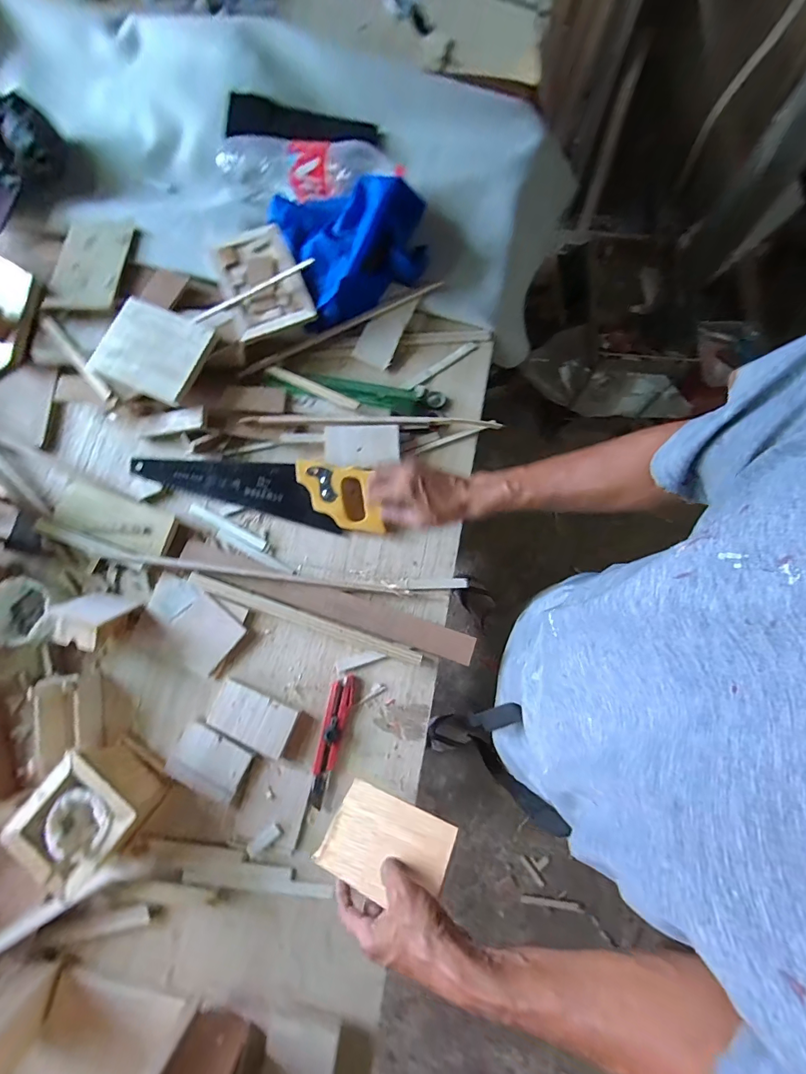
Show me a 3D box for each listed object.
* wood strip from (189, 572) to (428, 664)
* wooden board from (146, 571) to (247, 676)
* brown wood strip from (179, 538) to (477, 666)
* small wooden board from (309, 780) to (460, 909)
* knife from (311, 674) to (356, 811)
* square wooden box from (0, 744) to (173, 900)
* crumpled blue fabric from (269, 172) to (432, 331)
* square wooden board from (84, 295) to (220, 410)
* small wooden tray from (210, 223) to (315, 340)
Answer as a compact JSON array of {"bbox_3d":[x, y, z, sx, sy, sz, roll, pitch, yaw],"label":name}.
[{"bbox_3d":[-0.142,0.115,0.596,0.348,0.022,0.019,19,77,5],"label":"wood strip"},{"bbox_3d":[-0.316,0.121,0.618,0.153,0.011,0.083,38,79,9],"label":"wooden board"},{"bbox_3d":[-0.116,0.094,0.614,0.449,0.016,0.044,18,77,4],"label":"brown wood strip"},{"bbox_3d":[-0.020,0.344,0.465,0.145,0.009,0.093,6,48,30],"label":"small wooden board"},{"bbox_3d":[-0.098,0.280,0.575,0.034,0.018,0.171,11,76,3],"label":"knife"},{"bbox_3d":[-0.381,0.339,0.517,0.114,0.096,0.113,33,78,8],"label":"square wooden box"},{"bbox_3d":[-0.077,-0.491,0.687,0.234,0.107,0.226,0,76,0],"label":"crumpled blue fabric"},{"bbox_3d":[-0.393,-0.292,0.651,0.156,0.018,0.137,28,84,5],"label":"square wooden board"},{"bbox_3d":[-0.239,-0.431,0.695,0.127,0.029,0.213,-24,77,-6],"label":"small wooden tray"}]

